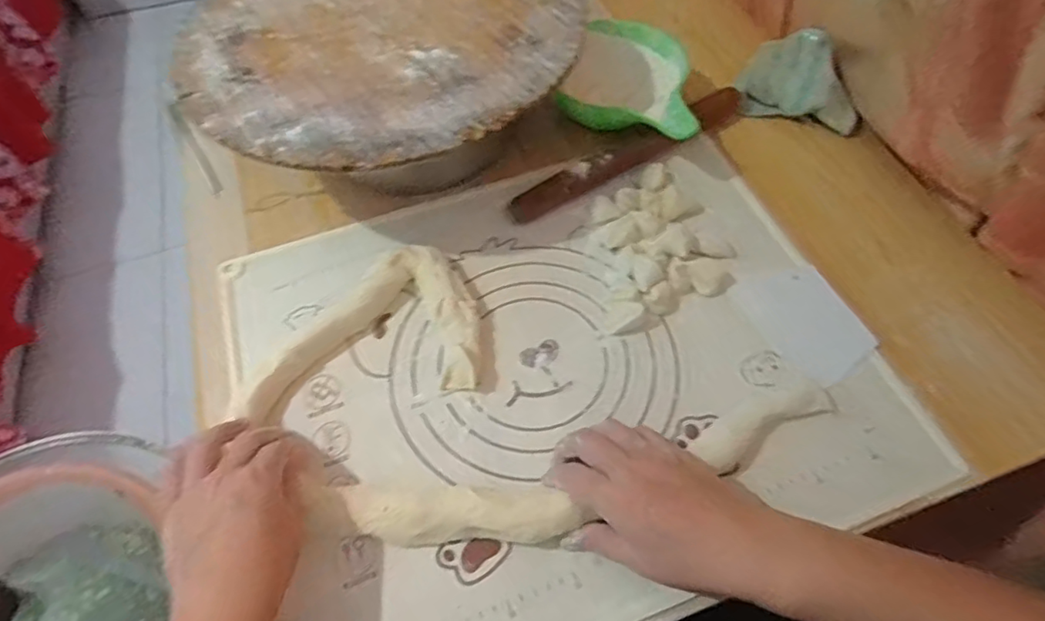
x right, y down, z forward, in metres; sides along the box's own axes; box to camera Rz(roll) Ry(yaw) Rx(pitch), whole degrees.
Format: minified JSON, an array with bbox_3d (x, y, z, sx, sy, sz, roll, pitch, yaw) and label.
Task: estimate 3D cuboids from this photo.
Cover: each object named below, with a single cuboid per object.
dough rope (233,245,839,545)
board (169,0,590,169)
[{"bbox_3d":[-0.004,0.083,0.429,0.405,0.030,0.230,20,61,14],"label":"dough rope"},{"bbox_3d":[-0.125,-0.261,0.519,0.351,0.010,0.349,-1,58,2],"label":"board"}]

